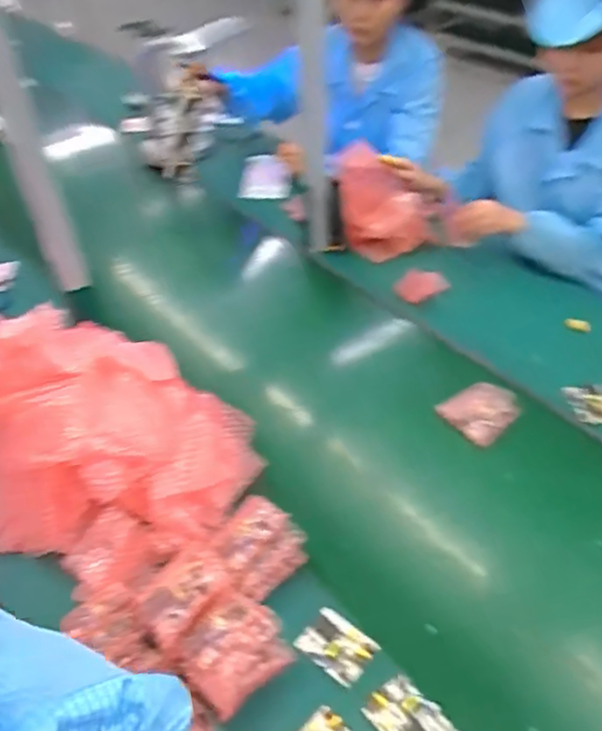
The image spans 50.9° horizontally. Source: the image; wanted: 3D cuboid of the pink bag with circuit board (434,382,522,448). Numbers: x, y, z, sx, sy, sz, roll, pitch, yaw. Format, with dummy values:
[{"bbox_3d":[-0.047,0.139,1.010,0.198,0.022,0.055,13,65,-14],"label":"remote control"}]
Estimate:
[{"bbox_3d":[0.302,0.073,1.060,0.104,0.022,0.114,-43,49,-2],"label":"pink bag with circuit board"}]

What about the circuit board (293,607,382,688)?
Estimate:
[{"bbox_3d":[0.044,0.346,0.781,0.086,0.024,0.062,23,49,25],"label":"circuit board"}]

